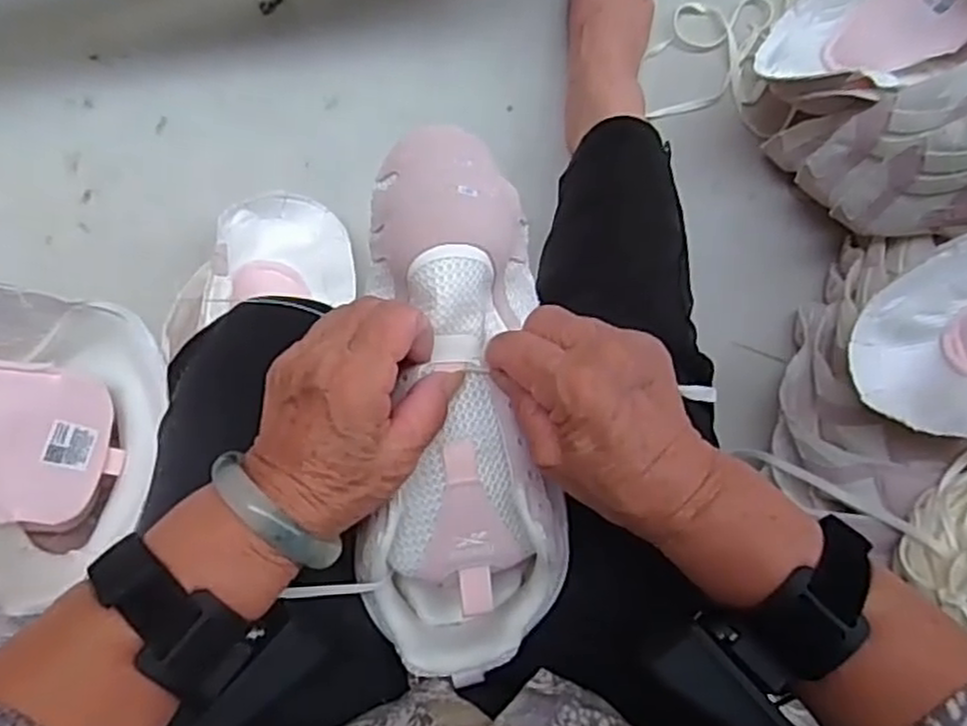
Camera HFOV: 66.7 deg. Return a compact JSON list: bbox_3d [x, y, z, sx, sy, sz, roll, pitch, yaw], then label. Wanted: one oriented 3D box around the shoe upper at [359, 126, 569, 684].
[{"bbox_3d":[-0.013,0.014,0.382,0.097,0.070,0.284,-2,86,-4],"label":"shoe upper"}]

